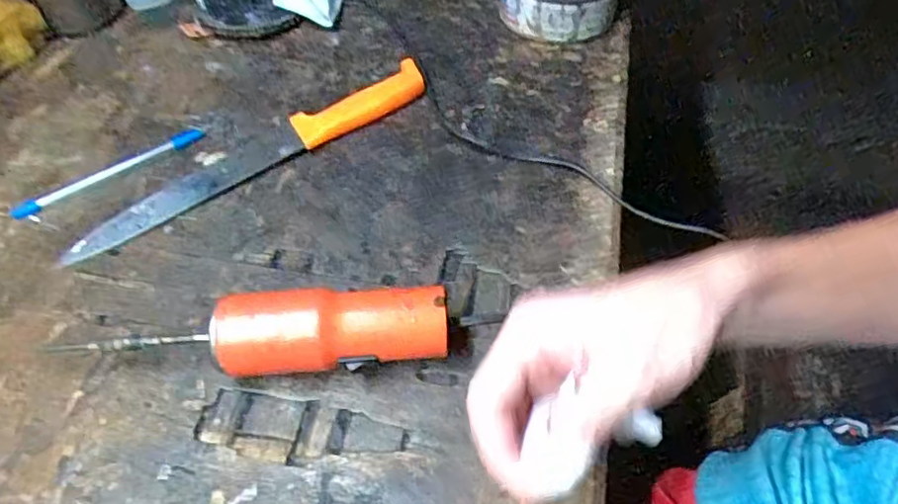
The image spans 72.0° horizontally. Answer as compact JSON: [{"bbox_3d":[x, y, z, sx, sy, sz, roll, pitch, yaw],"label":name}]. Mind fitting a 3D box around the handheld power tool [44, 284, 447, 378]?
[{"bbox_3d":[-0.098,0.049,0.347,0.194,0.045,0.044,-3,52,-1],"label":"handheld power tool"}]

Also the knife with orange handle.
[{"bbox_3d":[-0.141,-0.075,0.459,0.283,0.017,0.034,-31,58,-21],"label":"knife with orange handle"}]

